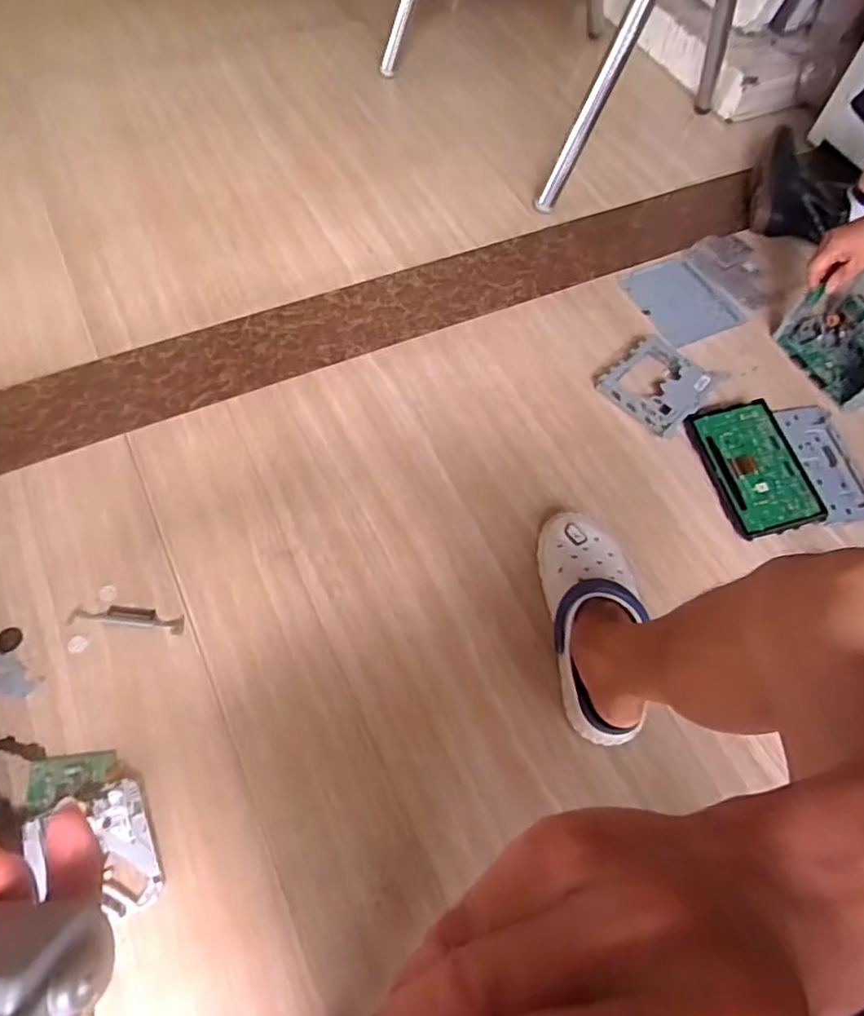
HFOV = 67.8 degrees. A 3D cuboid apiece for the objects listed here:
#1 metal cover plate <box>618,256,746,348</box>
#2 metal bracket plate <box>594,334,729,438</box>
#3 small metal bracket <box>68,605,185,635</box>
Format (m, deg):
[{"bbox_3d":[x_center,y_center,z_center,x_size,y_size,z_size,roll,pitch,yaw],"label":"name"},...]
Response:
[{"bbox_3d":[0.439,-0.366,1.133,0.152,0.016,0.173,-23,70,-9],"label":"metal cover plate"},{"bbox_3d":[0.362,-0.201,1.025,0.144,0.023,0.161,41,66,18],"label":"metal bracket plate"},{"bbox_3d":[-0.374,0.136,0.792,0.140,0.008,0.028,6,61,0],"label":"small metal bracket"}]

